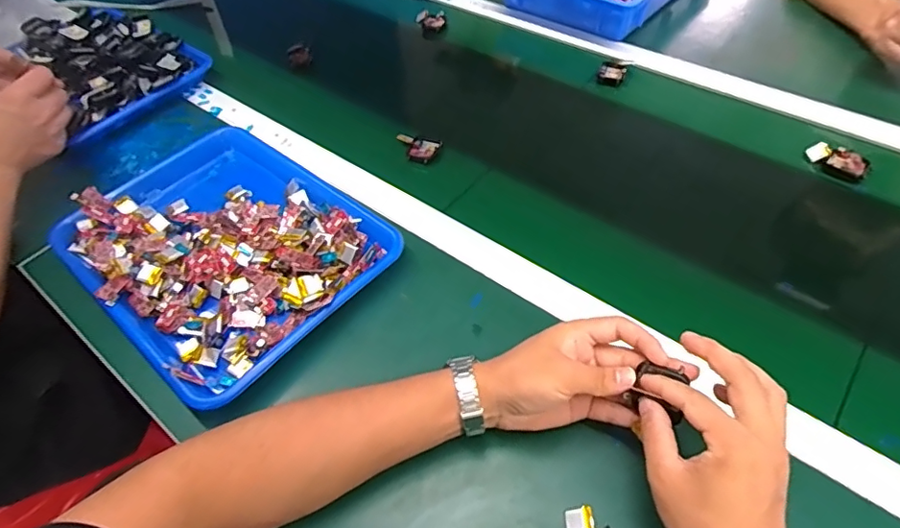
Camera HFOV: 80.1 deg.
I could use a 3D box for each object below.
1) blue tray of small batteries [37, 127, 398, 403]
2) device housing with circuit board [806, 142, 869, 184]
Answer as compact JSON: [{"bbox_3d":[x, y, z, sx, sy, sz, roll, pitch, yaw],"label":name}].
[{"bbox_3d":[-0.245,-0.024,0.587,0.341,0.050,0.267,31,57,28],"label":"blue tray of small batteries"},{"bbox_3d":[0.451,-0.119,0.625,0.063,0.024,0.028,31,57,28],"label":"device housing with circuit board"}]

